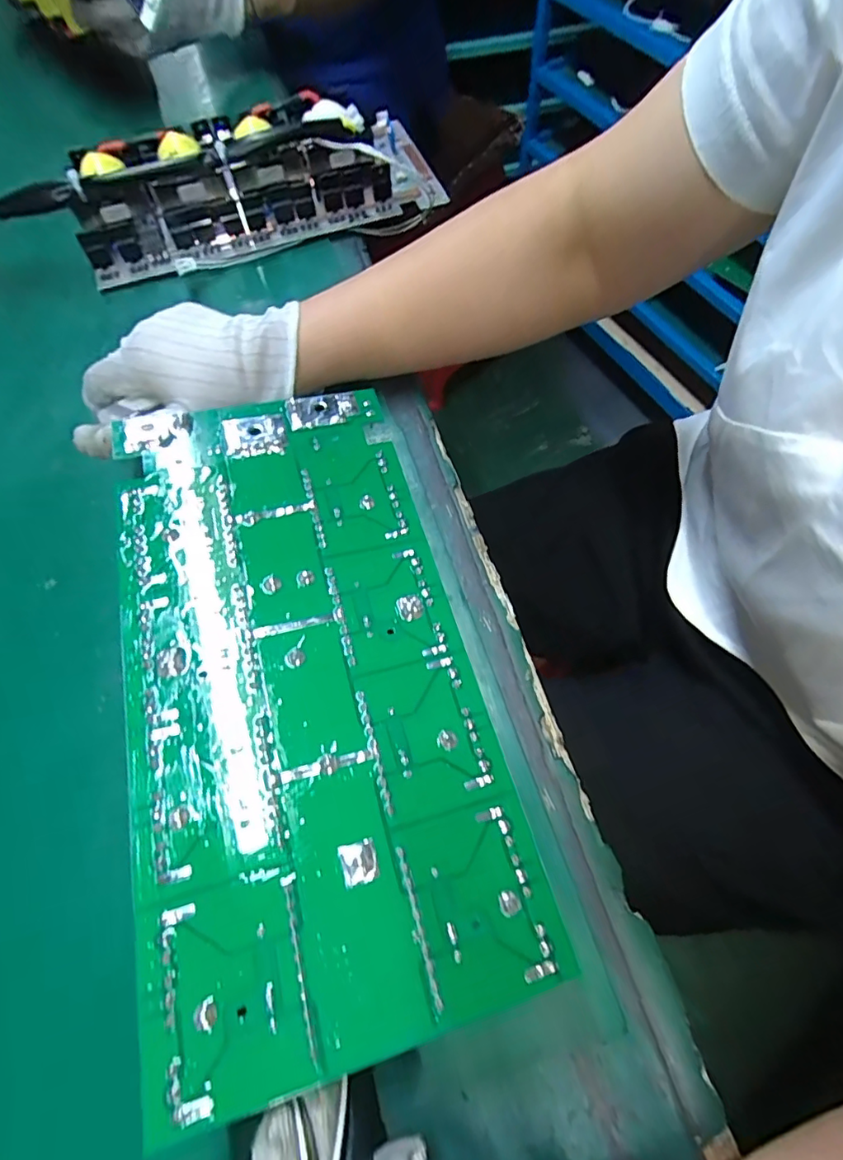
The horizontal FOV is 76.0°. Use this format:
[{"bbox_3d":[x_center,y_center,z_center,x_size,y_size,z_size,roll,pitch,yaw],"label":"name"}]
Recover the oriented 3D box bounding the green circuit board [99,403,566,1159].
[{"bbox_3d":[-0.052,0.028,0.230,0.135,0.013,0.278,-14,63,-8],"label":"green circuit board"}]

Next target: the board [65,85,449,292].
[{"bbox_3d":[-0.129,-0.324,0.435,0.282,0.062,0.150,-17,64,-6],"label":"board"}]

